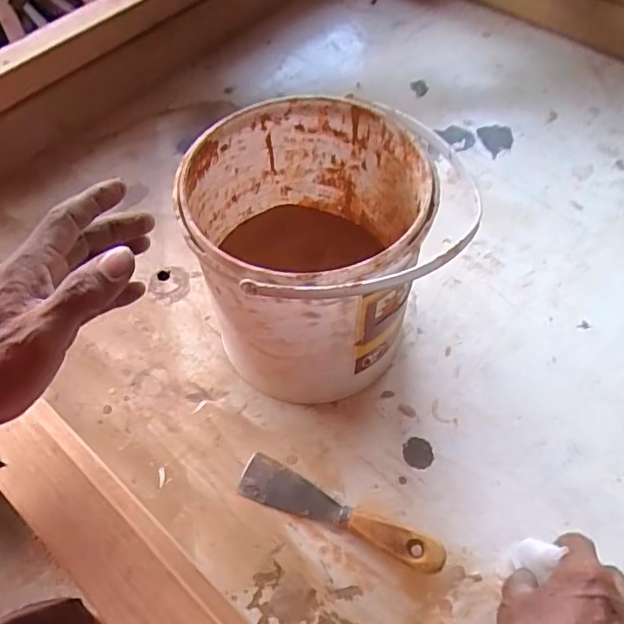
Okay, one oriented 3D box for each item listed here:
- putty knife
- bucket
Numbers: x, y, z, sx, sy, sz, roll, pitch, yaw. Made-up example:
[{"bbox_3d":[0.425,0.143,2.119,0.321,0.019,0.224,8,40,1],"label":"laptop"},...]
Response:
[{"bbox_3d":[0.020,0.159,0.441,0.168,0.026,0.033,21,61,15],"label":"putty knife"},{"bbox_3d":[0.000,-0.040,0.468,0.181,0.195,0.179,-1,58,1],"label":"bucket"}]

